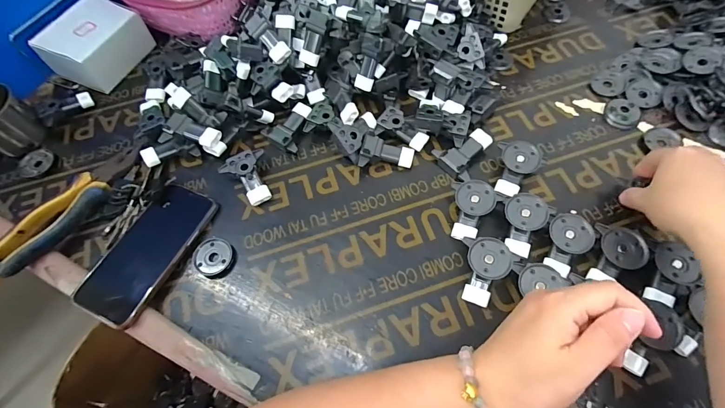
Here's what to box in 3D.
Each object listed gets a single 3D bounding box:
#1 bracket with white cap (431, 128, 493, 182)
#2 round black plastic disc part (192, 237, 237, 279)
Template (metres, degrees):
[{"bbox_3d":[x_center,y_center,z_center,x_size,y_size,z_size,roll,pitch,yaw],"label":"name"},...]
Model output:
[{"bbox_3d":[0.127,-0.064,0.453,0.067,0.020,0.053,-40,67,-16],"label":"bracket with white cap"},{"bbox_3d":[-0.168,0.060,0.411,0.048,0.007,0.043,18,65,12],"label":"round black plastic disc part"}]

